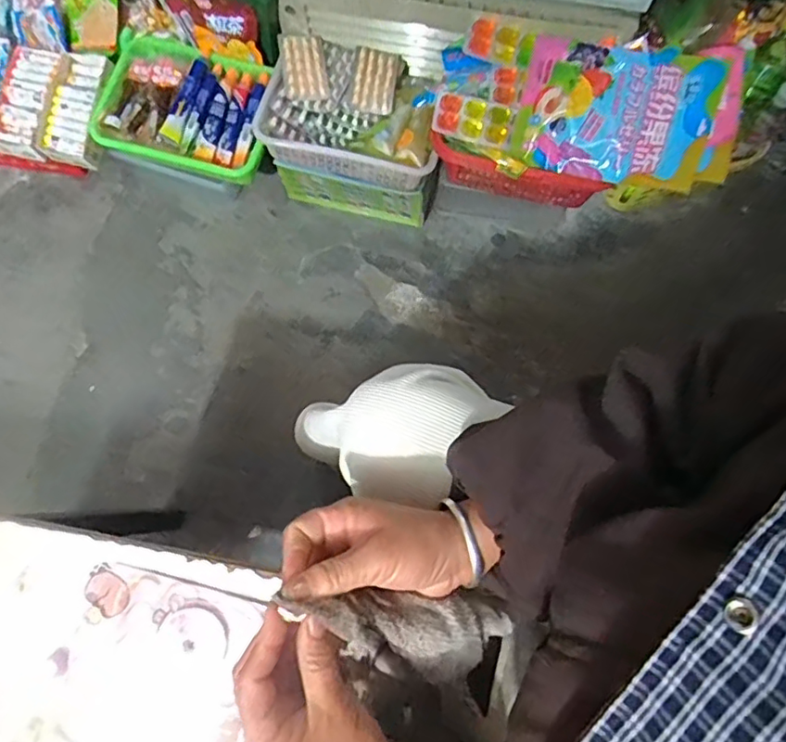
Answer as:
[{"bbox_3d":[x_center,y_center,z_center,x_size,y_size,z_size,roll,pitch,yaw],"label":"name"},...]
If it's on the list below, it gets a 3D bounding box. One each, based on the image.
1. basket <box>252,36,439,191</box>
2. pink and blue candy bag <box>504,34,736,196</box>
[{"bbox_3d":[-0.059,-0.404,0.890,0.266,0.085,0.188,11,76,5],"label":"basket"},{"bbox_3d":[0.304,-0.340,0.772,0.265,0.047,0.180,7,95,18],"label":"pink and blue candy bag"}]

